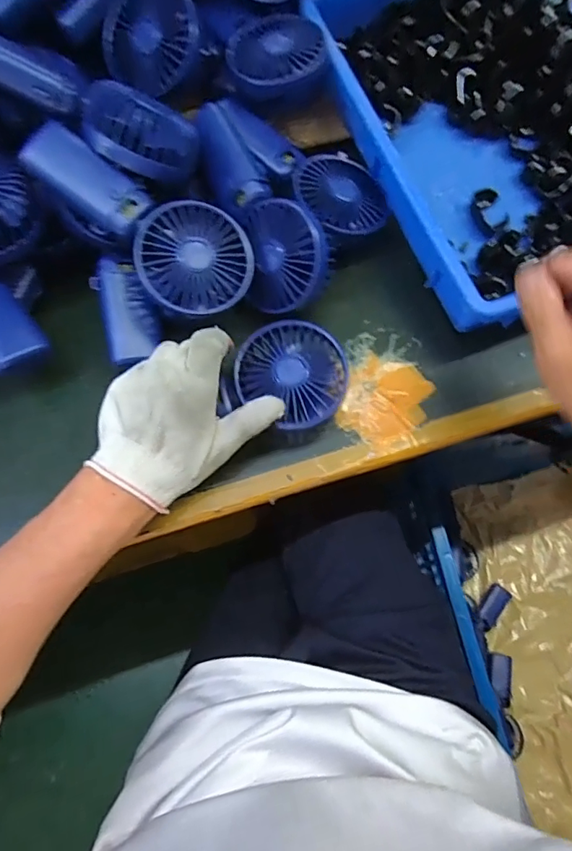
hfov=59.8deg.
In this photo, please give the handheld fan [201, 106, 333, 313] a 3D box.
[{"bbox_3d":[-0.022,-0.182,0.419,0.066,0.057,0.176,-24,72,-10],"label":"handheld fan"}]

